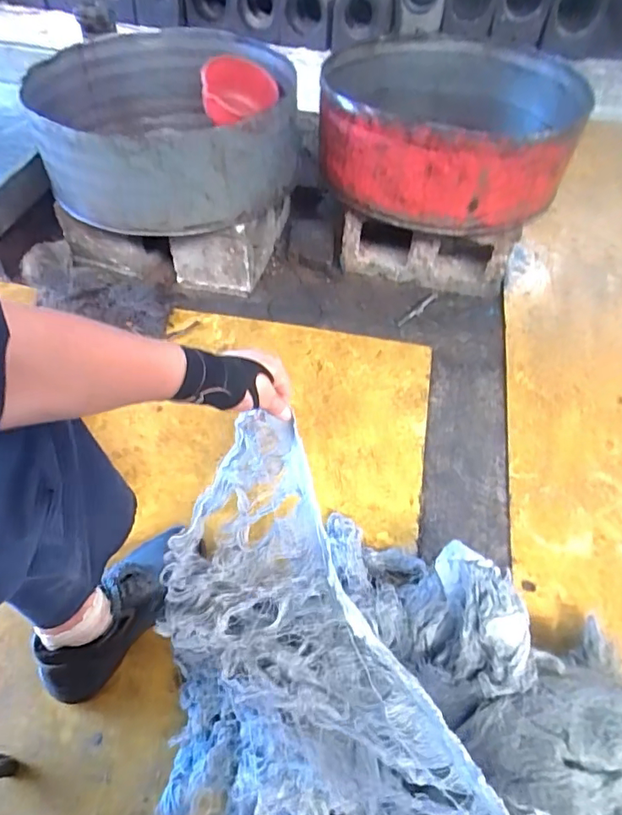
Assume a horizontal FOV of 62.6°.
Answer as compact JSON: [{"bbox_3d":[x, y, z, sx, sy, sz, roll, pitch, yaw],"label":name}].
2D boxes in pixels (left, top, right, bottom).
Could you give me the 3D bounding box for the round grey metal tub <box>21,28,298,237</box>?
[{"bbox_3d":[-0.319,-0.629,1.111,0.527,0.182,0.605,-6,53,-6],"label":"round grey metal tub"}]

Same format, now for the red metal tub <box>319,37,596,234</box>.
[{"bbox_3d":[0.280,-0.598,1.092,0.516,0.180,0.499,1,53,-1],"label":"red metal tub"}]

